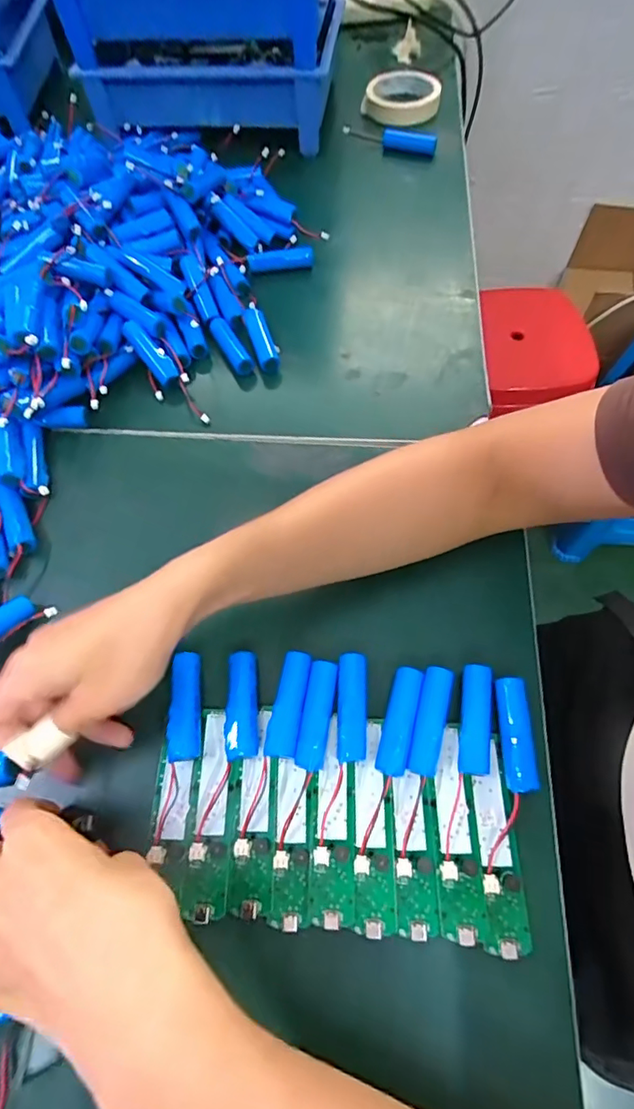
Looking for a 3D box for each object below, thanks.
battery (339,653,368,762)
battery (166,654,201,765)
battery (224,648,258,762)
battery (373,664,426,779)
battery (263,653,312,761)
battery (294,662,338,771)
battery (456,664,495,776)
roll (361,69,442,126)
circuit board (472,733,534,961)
[{"bbox_3d":[0.023,0.099,0.330,0.018,0.019,0.066,2,63,2],"label":"battery"},{"bbox_3d":[-0.086,0.099,0.334,0.018,0.015,0.067,-5,63,-1],"label":"battery"},{"bbox_3d":[-0.049,0.098,0.332,0.019,0.016,0.066,-4,63,-1],"label":"battery"},{"bbox_3d":[0.053,0.106,0.327,0.017,0.021,0.067,15,64,8],"label":"battery"},{"bbox_3d":[-0.018,0.098,0.334,0.019,0.015,0.066,8,64,5],"label":"battery"},{"bbox_3d":[0.000,0.103,0.329,0.018,0.018,0.067,9,64,5],"label":"battery"},{"bbox_3d":[0.101,0.105,0.327,0.021,0.018,0.066,11,64,6],"label":"battery"},{"bbox_3d":[0.115,-0.616,0.682,0.098,0.027,0.108,12,64,4],"label":"roll"},{"bbox_3d":[0.108,0.169,0.303,0.024,0.005,0.111,2,63,2],"label":"circuit board"}]

